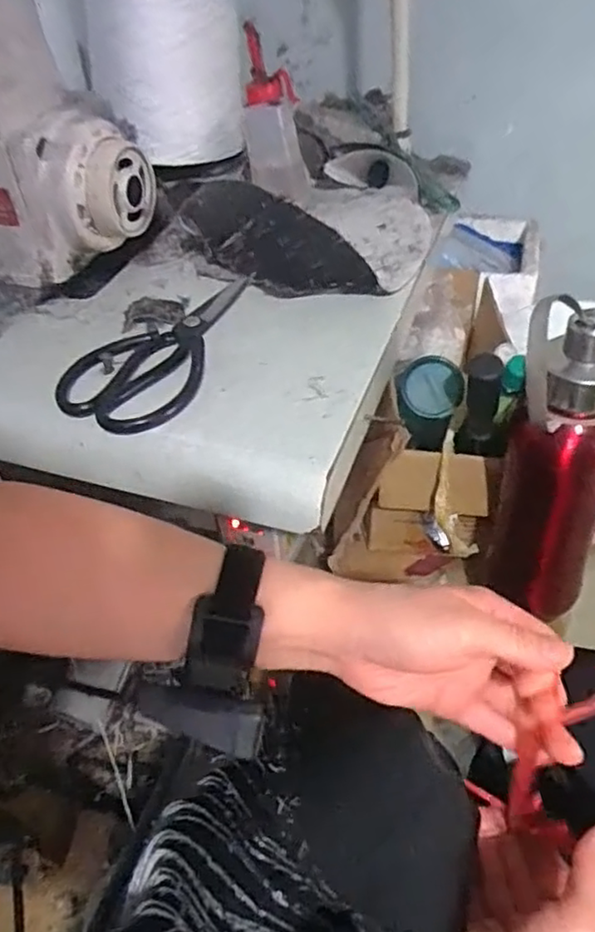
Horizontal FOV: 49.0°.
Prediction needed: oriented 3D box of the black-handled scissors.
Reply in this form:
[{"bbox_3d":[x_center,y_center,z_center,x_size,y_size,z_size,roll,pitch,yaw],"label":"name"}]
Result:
[{"bbox_3d":[-0.098,-0.095,0.493,0.090,0.011,0.186,15,48,18],"label":"black-handled scissors"}]

